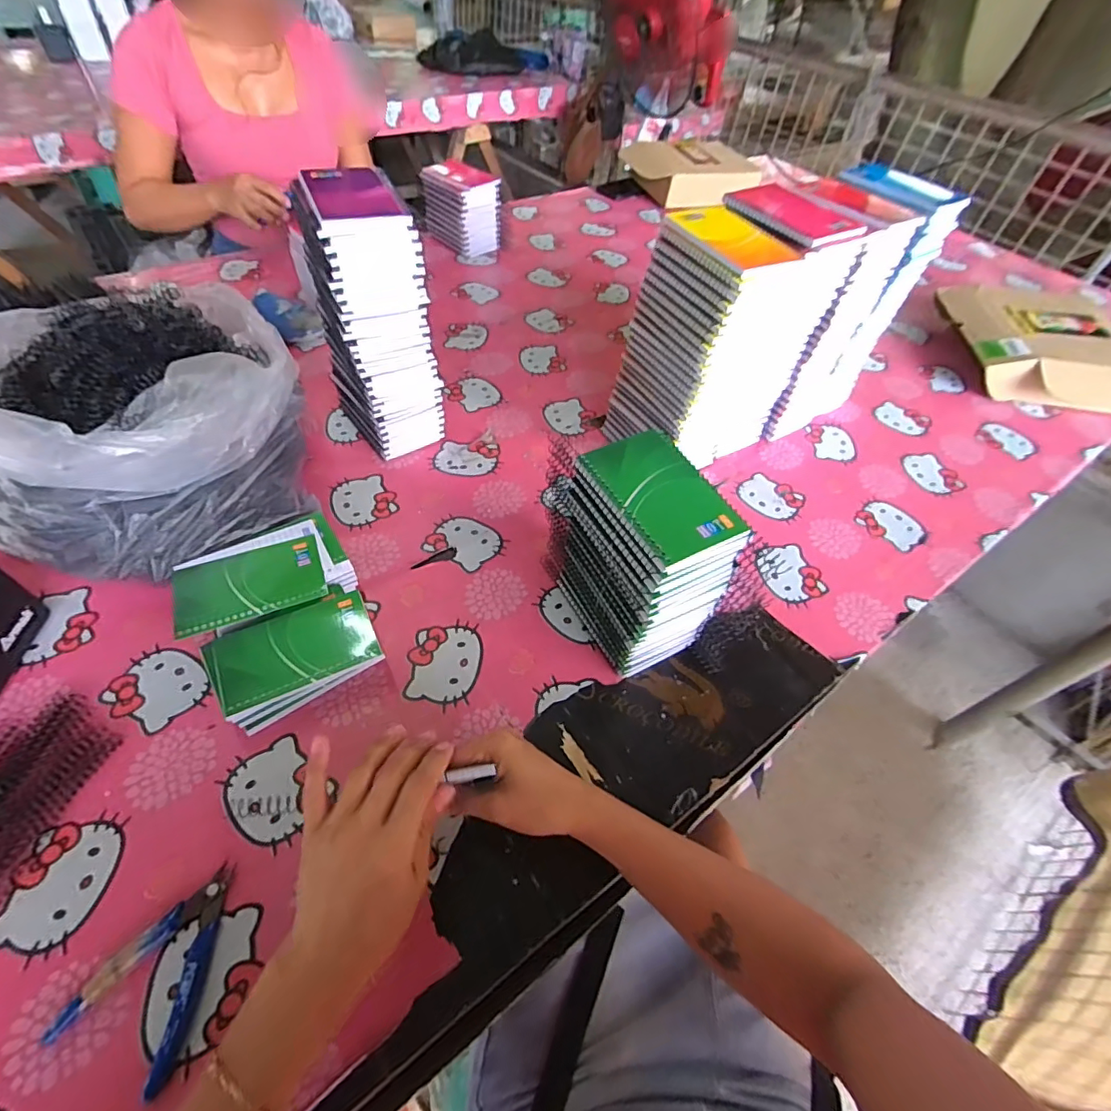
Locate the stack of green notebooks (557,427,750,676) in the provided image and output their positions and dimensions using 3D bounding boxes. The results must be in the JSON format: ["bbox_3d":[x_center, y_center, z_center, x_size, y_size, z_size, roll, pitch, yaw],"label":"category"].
[{"bbox_3d":[0.076,0.008,0.492,0.089,0.195,0.134,-21,56,-20],"label":"stack of green notebooks"}]

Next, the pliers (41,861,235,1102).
[{"bbox_3d":[-0.261,0.275,0.363,0.080,0.013,0.112,18,53,9],"label":"pliers"}]

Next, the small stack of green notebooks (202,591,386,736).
[{"bbox_3d":[-0.234,0.093,0.490,0.134,0.048,0.076,-24,57,-21],"label":"small stack of green notebooks"}]

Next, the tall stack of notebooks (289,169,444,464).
[{"bbox_3d":[-0.206,-0.255,0.615,0.112,0.285,0.122,-19,56,-18],"label":"tall stack of notebooks"}]

